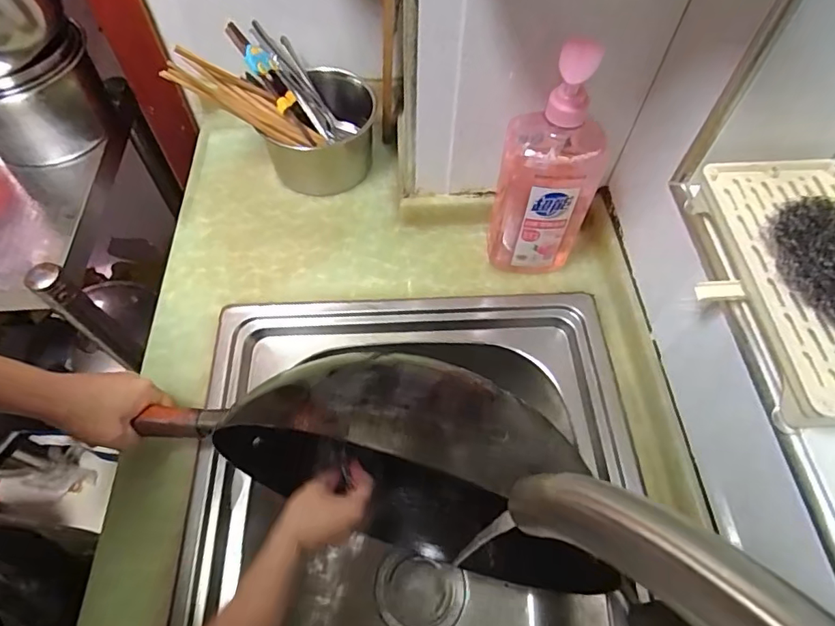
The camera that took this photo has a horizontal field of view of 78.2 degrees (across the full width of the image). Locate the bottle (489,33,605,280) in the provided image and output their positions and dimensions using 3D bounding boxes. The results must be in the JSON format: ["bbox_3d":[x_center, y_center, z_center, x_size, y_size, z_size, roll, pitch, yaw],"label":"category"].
[{"bbox_3d":[0.131,-0.135,0.516,0.094,0.275,0.054,23,61,12],"label":"bottle"}]

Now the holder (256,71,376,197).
[{"bbox_3d":[-0.121,-0.237,0.684,0.121,0.093,0.142,34,64,18],"label":"holder"}]

